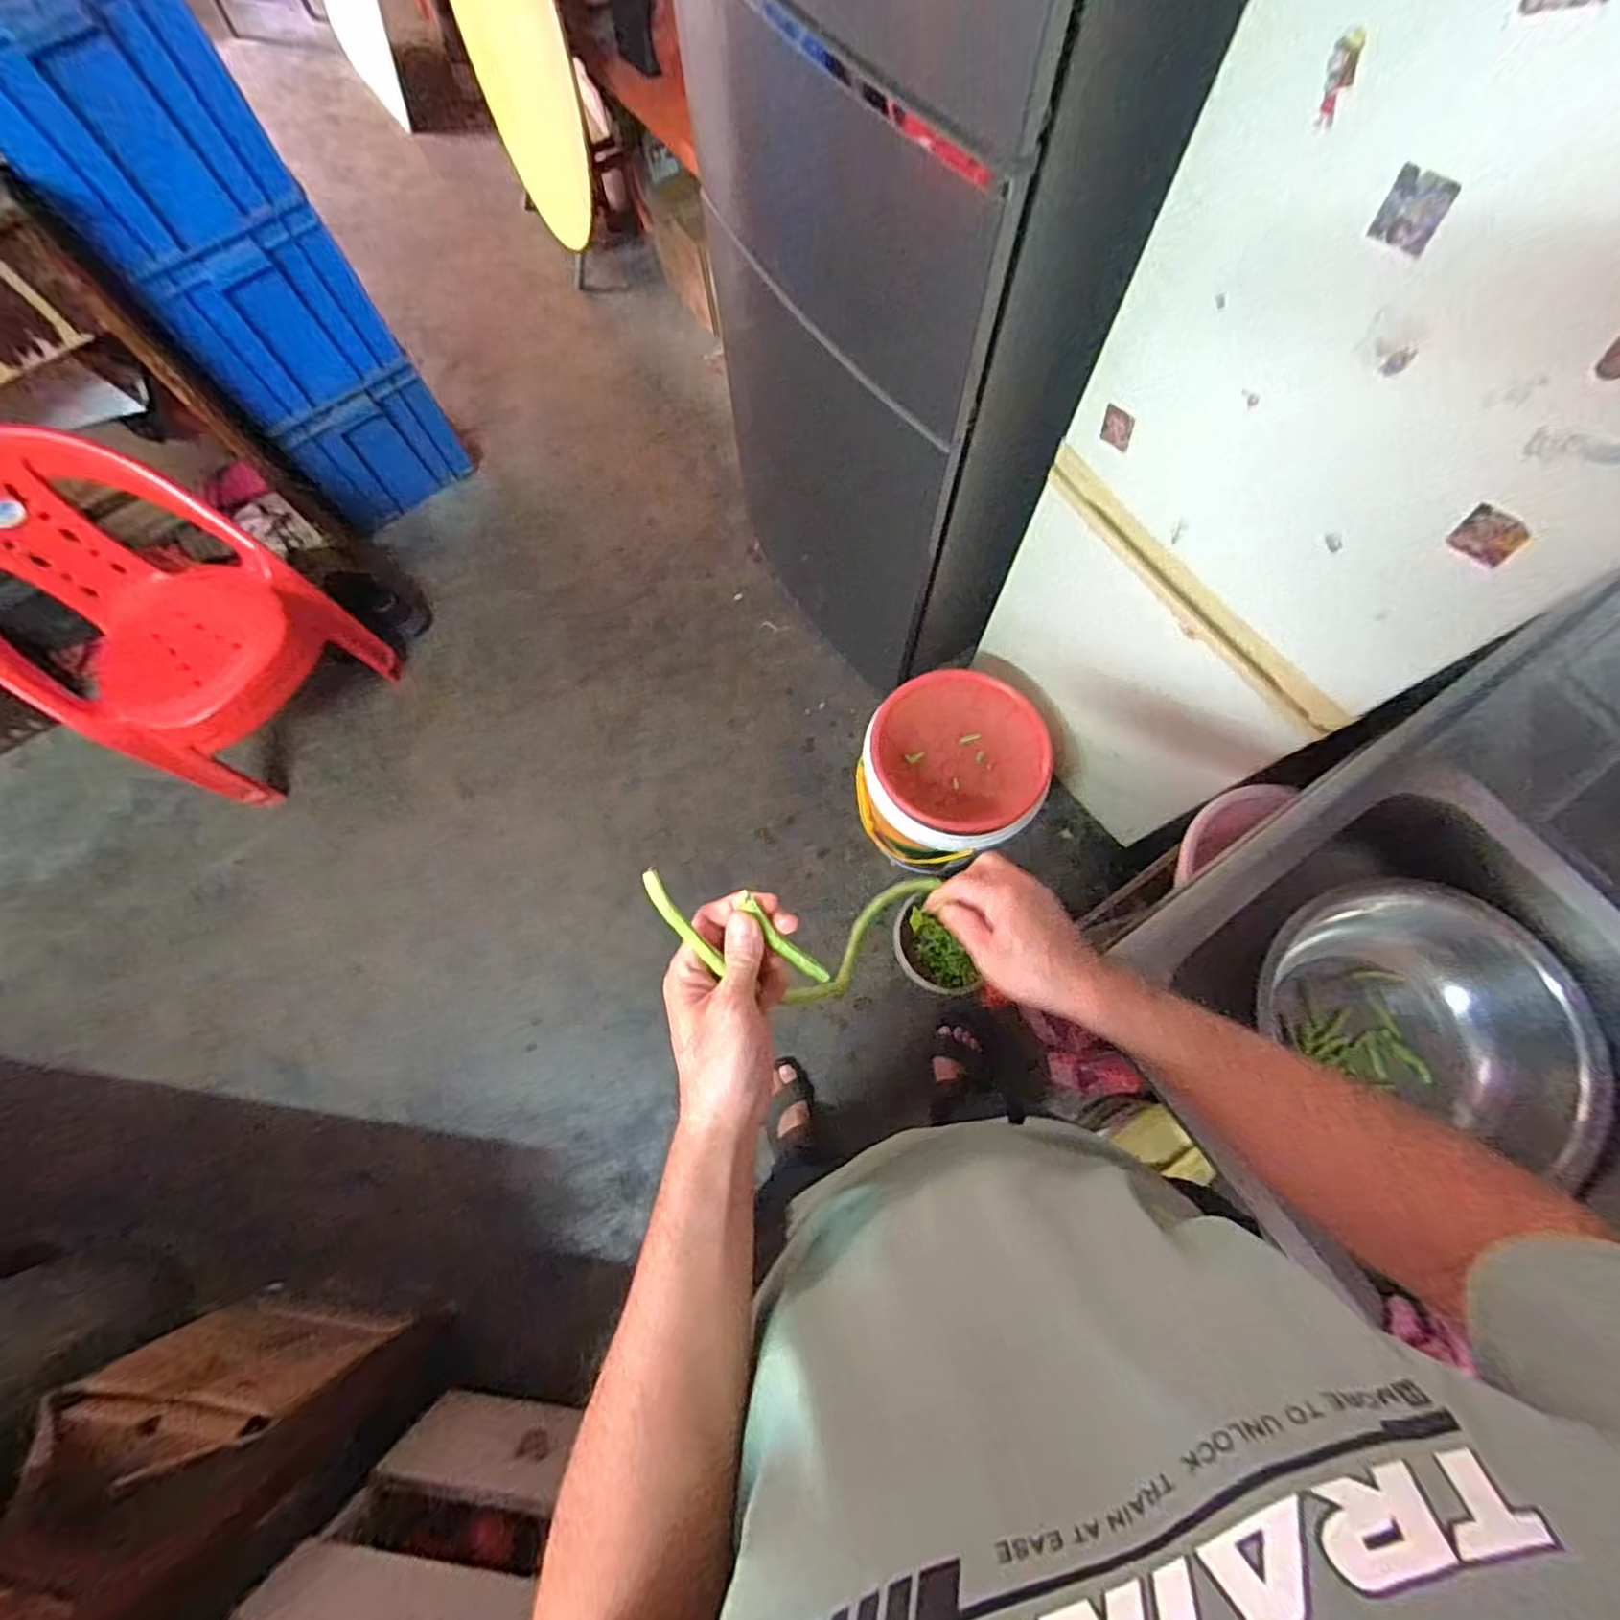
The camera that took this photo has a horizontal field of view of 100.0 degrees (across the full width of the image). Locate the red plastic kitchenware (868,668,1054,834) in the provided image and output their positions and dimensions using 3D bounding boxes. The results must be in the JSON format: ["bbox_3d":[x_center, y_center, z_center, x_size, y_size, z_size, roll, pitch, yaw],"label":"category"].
[{"bbox_3d":[0.258,-0.099,1.221,0.285,0.110,0.297,0,74,1],"label":"red plastic kitchenware"}]

